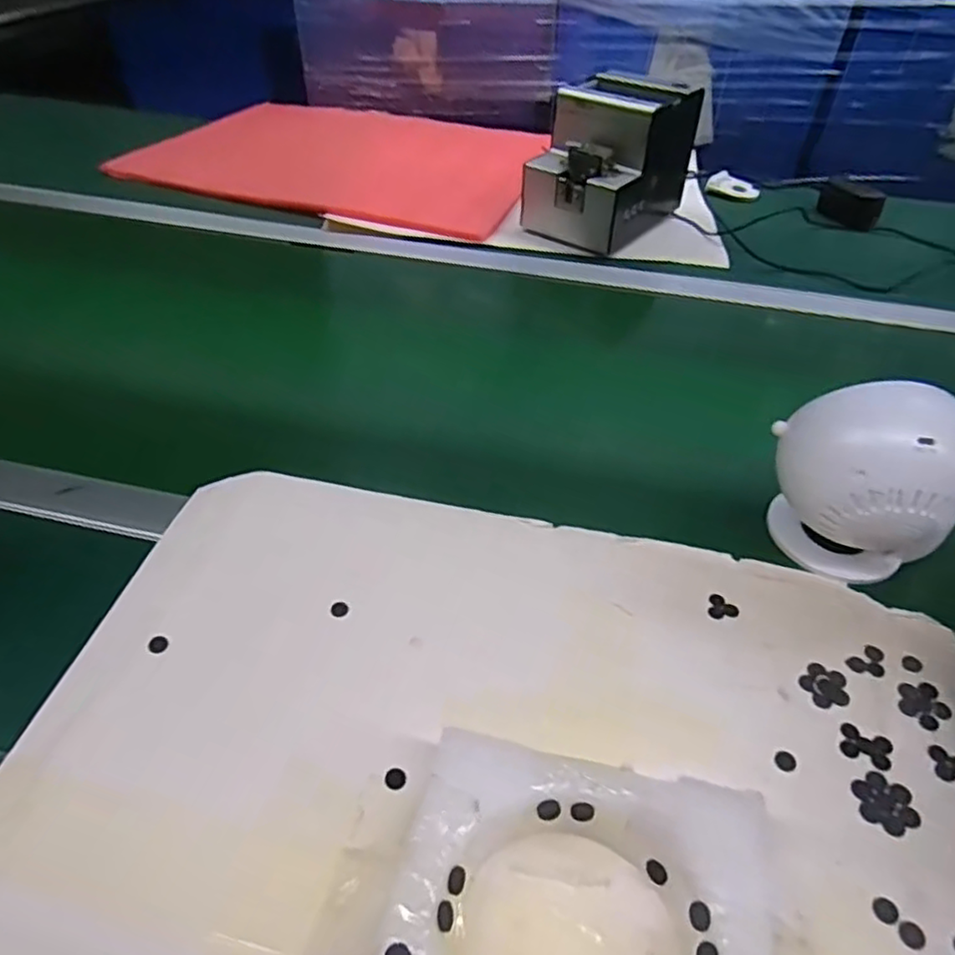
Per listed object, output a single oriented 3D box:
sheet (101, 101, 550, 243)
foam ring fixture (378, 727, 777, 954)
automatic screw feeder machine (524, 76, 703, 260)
[{"bbox_3d":[-0.189,-0.438,0.920,0.579,0.026,0.341,20,50,18],"label":"sheet"},{"bbox_3d":[0.041,0.187,0.266,0.149,0.040,0.135,9,43,7],"label":"foam ring fixture"},{"bbox_3d":[0.157,-0.374,0.784,0.124,0.144,0.176,28,48,23],"label":"automatic screw feeder machine"}]

